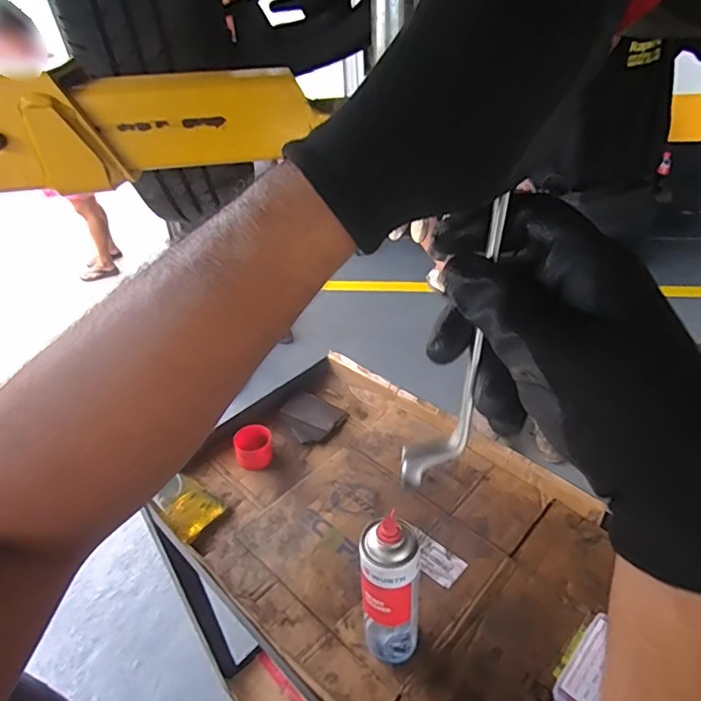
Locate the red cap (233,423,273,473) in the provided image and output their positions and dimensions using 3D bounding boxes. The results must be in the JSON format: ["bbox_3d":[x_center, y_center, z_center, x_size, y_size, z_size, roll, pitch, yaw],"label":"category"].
[{"bbox_3d":[-0.174,0.173,0.931,0.069,0.048,0.067,-12,37,-10],"label":"red cap"}]

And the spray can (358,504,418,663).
[{"bbox_3d":[0.046,0.281,0.592,0.060,0.231,0.055,-3,37,2],"label":"spray can"}]

